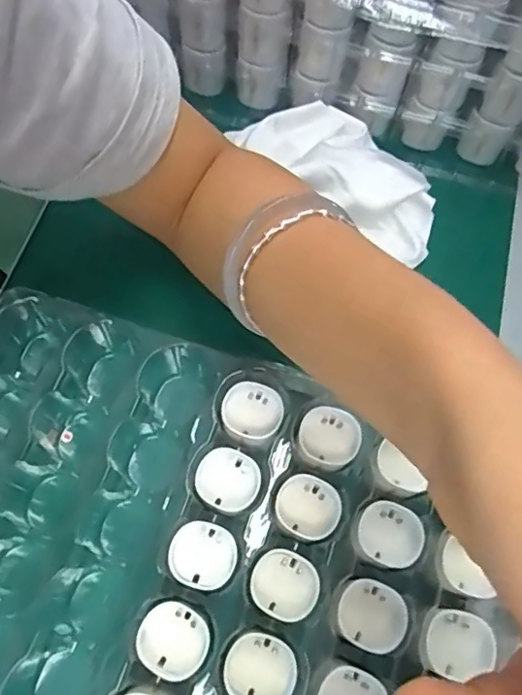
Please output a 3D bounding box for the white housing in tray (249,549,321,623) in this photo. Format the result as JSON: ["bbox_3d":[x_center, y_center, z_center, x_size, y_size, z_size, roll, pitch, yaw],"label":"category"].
[{"bbox_3d":[0.011,0.109,0.263,0.030,0.015,0.029,26,69,7],"label":"white housing in tray"}]

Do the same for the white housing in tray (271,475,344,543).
[{"bbox_3d":[0.023,0.078,0.275,0.032,0.012,0.028,26,69,7],"label":"white housing in tray"}]

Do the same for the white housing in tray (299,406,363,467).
[{"bbox_3d":[0.034,0.046,0.291,0.030,0.011,0.028,20,69,5],"label":"white housing in tray"}]

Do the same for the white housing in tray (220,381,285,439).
[{"bbox_3d":[-0.004,0.032,0.291,0.030,0.014,0.029,1,68,-3],"label":"white housing in tray"}]

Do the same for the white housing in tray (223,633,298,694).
[{"bbox_3d":[0.000,0.142,0.250,0.030,0.014,0.029,26,69,7],"label":"white housing in tray"}]

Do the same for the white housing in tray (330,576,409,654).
[{"bbox_3d":[0.049,0.122,0.261,0.033,0.014,0.028,22,69,6],"label":"white housing in tray"}]

